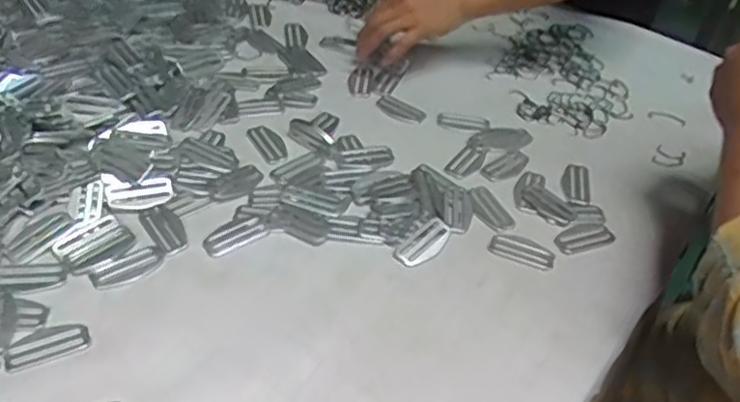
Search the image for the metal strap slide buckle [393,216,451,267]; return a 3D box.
[{"bbox_3d":[0.050,0.039,0.612,0.029,0.010,0.060,34,50,25],"label":"metal strap slide buckle"}]

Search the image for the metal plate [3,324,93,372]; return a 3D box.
[{"bbox_3d":[-0.244,0.108,0.506,0.059,0.004,0.030,-16,49,-22],"label":"metal plate"}]

